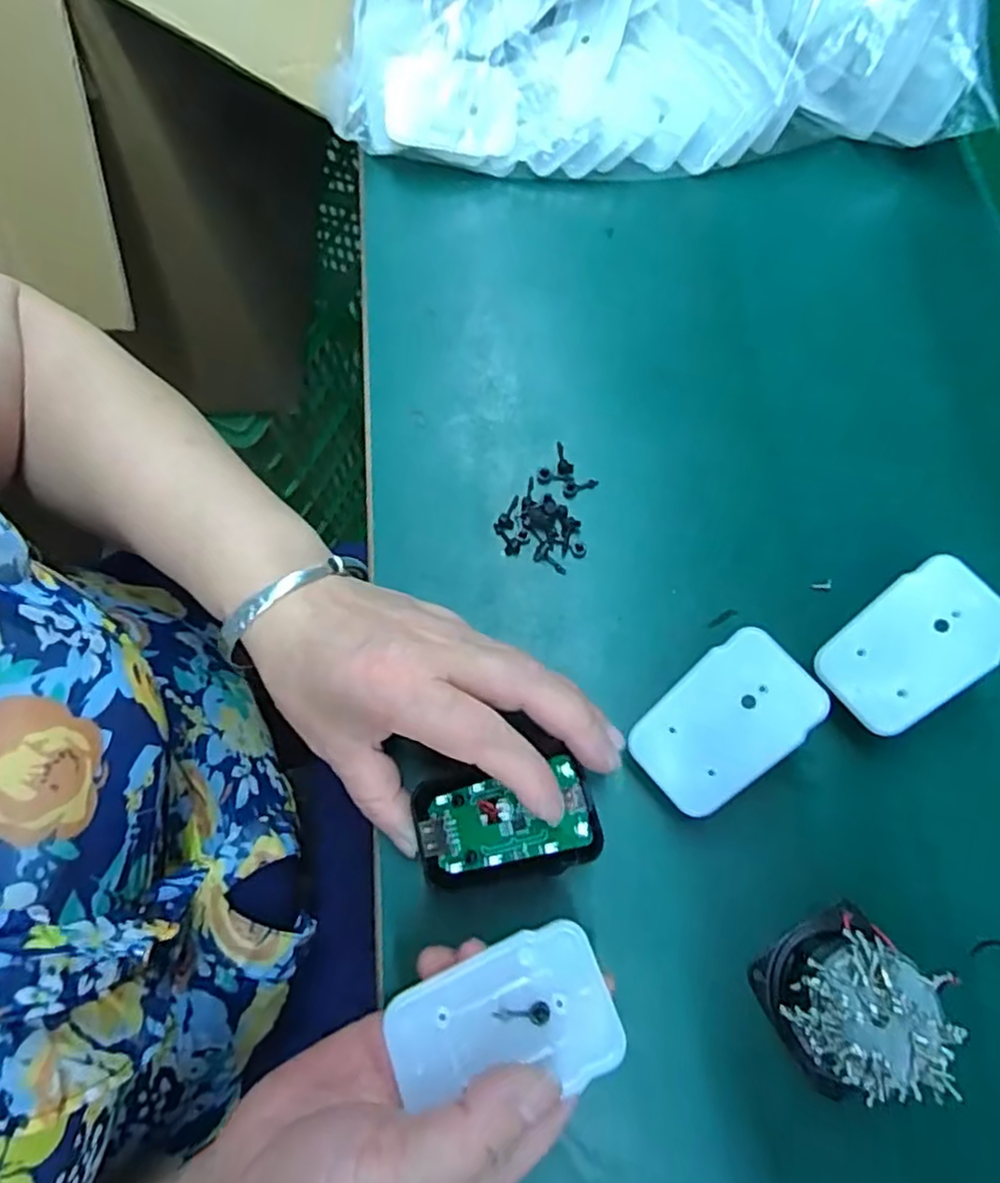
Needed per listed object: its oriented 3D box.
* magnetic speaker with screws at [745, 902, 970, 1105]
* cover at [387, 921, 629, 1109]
[{"bbox_3d":[0.127,0.148,0.244,0.053,0.040,0.054,-29,73,-10],"label":"magnetic speaker with screws"},{"bbox_3d":[0.002,0.138,0.218,0.067,0.010,0.043,-21,72,-6],"label":"cover"}]

